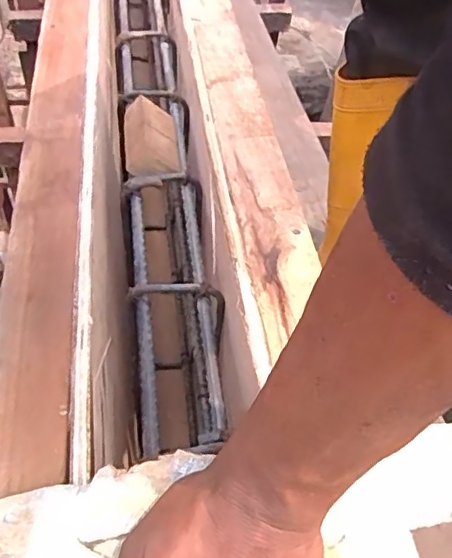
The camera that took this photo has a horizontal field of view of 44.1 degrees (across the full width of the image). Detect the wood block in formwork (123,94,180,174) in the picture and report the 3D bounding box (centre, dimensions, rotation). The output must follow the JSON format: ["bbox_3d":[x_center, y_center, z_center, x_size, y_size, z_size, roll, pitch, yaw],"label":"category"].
[{"bbox_3d":[-0.084,-0.156,0.608,0.055,0.027,0.100,-6,50,-8],"label":"wood block in formwork"}]

